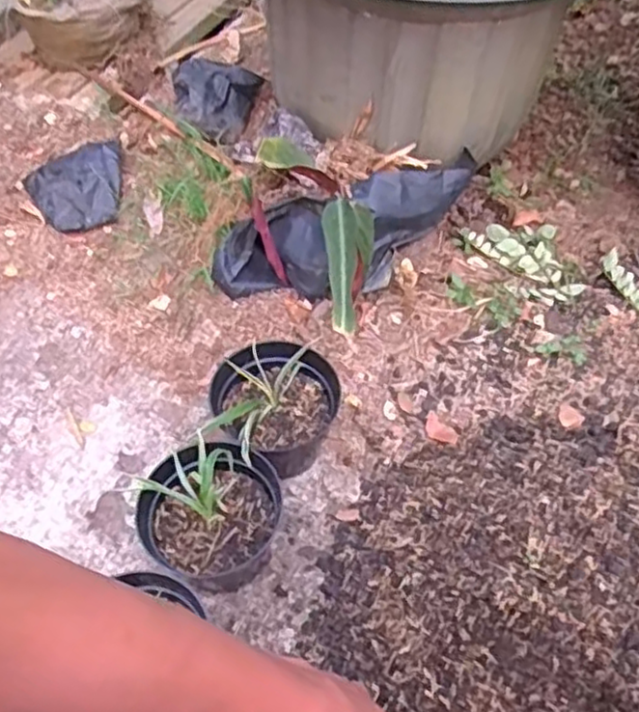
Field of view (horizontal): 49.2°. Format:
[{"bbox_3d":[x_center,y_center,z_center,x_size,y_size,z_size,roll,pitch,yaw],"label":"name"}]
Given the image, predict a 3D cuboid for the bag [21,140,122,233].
[{"bbox_3d":[-0.357,-0.251,1.023,0.147,0.052,0.136,-16,53,-8],"label":"bag"}]

